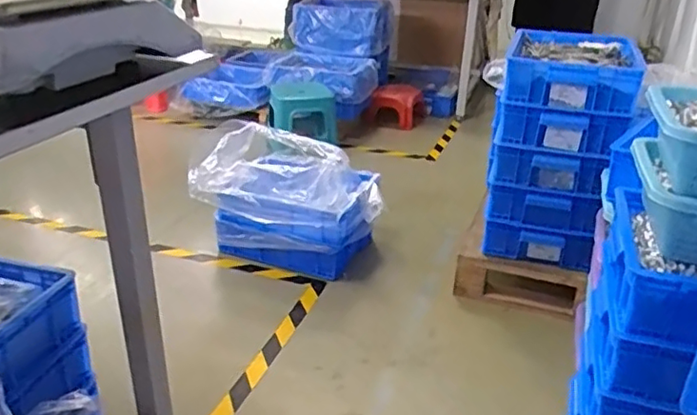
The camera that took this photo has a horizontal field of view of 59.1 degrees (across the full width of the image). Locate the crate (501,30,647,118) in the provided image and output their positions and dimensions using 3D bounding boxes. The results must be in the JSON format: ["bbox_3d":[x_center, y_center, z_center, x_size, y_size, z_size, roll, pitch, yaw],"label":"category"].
[{"bbox_3d":[0.572,-0.358,1.578,0.311,0.113,0.391,10,27,16],"label":"crate"}]

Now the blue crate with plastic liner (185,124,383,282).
[{"bbox_3d":[-0.166,-0.016,1.816,0.512,0.330,0.328,5,26,5],"label":"blue crate with plastic liner"}]

